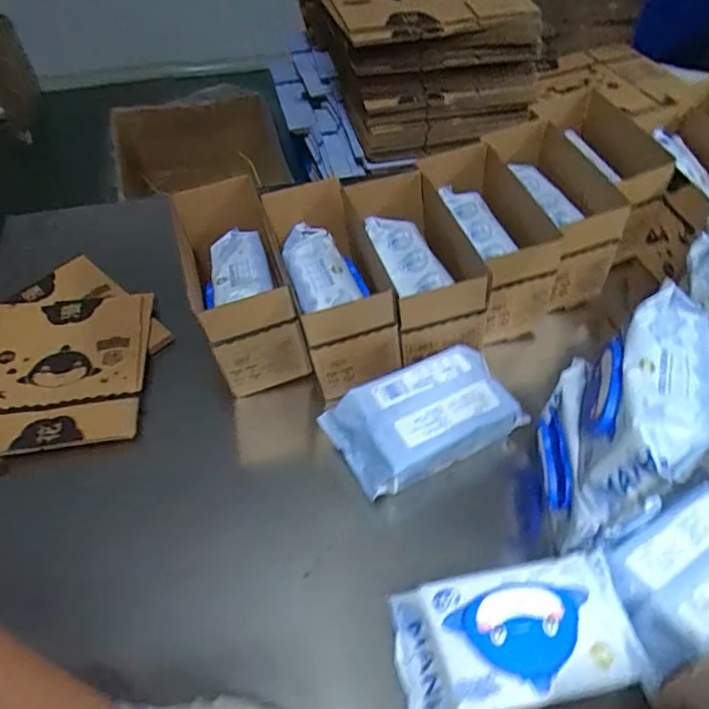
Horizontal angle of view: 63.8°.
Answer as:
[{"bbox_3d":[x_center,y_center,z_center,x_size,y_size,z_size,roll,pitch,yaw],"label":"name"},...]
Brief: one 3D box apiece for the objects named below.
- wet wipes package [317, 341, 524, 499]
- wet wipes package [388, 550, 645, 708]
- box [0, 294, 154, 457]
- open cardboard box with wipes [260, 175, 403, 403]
[{"bbox_3d":[0.075,0.066,0.622,0.198,0.054,0.108,-22,56,-18],"label":"wet wipes package"},{"bbox_3d":[0.137,0.240,0.485,0.201,0.047,0.105,-9,53,-8],"label":"wet wipes package"},{"bbox_3d":[-0.401,0.019,0.689,0.287,0.015,0.227,-7,49,-7],"label":"box"},{"bbox_3d":[-0.027,-0.081,0.666,0.114,0.152,0.212,-12,53,-10],"label":"open cardboard box with wipes"}]

